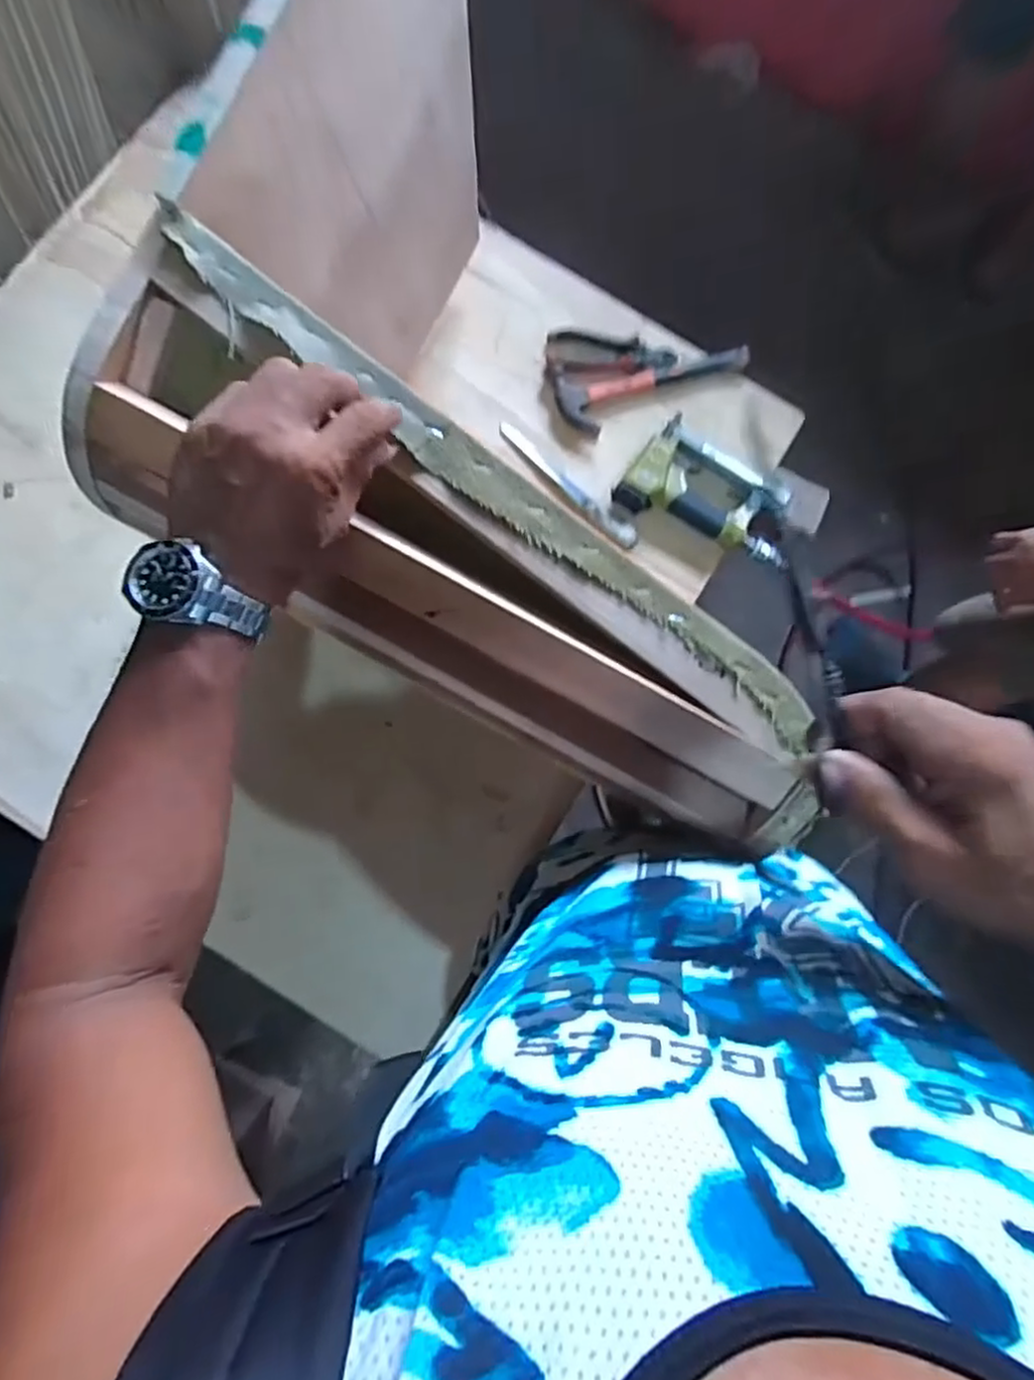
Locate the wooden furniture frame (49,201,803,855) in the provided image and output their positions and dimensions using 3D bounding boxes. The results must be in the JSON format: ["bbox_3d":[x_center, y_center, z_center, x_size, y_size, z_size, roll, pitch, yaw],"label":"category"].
[{"bbox_3d":[-0.043,-0.075,0.447,0.514,0.070,0.155,34,82,1],"label":"wooden furniture frame"}]

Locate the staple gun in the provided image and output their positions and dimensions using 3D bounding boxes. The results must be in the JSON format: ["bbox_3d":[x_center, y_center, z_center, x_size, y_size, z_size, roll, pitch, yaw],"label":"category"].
[{"bbox_3d":[0.257,-0.262,0.911,0.236,0.048,0.142,24,82,2],"label":"staple gun"}]

